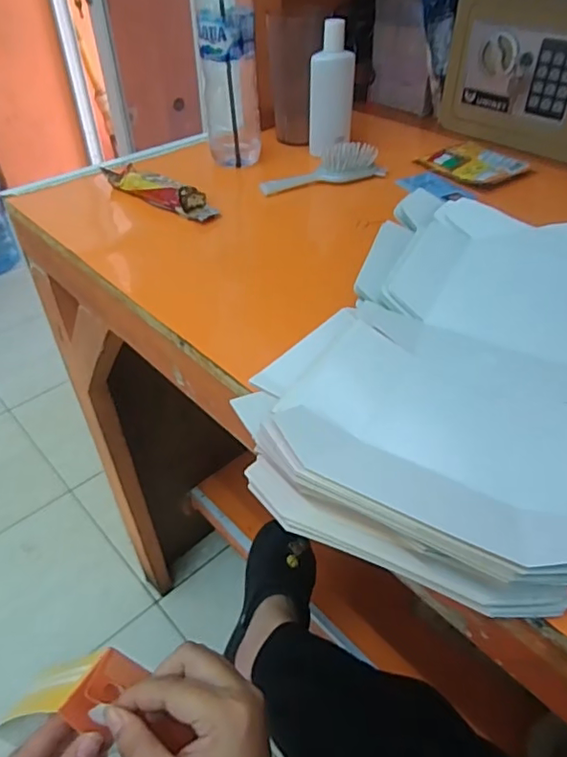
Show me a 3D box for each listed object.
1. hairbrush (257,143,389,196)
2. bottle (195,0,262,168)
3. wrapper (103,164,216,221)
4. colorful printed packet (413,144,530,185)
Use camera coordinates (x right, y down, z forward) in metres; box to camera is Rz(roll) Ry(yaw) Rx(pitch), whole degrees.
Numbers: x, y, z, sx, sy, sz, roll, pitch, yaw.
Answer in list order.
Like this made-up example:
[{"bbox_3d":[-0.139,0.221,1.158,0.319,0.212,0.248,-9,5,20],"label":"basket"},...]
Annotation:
[{"bbox_3d":[0.044,-0.249,0.648,0.149,0.037,0.034,-13,43,-13],"label":"hairbrush"},{"bbox_3d":[-0.063,-0.366,0.635,0.064,0.217,0.062,-2,42,-2],"label":"bottle"},{"bbox_3d":[-0.138,-0.209,0.614,0.160,0.027,0.039,27,49,28],"label":"wrapper"},{"bbox_3d":[0.230,-0.264,0.669,0.083,0.015,0.118,-30,49,-29],"label":"colorful printed packet"}]

